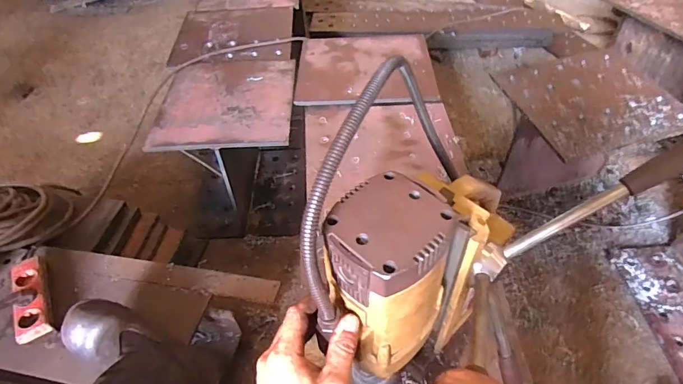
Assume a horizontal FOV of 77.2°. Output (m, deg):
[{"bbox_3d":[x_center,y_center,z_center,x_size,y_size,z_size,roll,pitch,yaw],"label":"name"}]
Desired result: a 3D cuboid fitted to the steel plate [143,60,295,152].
[{"bbox_3d":[-0.331,-0.267,1.241,0.374,0.019,0.413,-4,45,1],"label":"steel plate"}]

